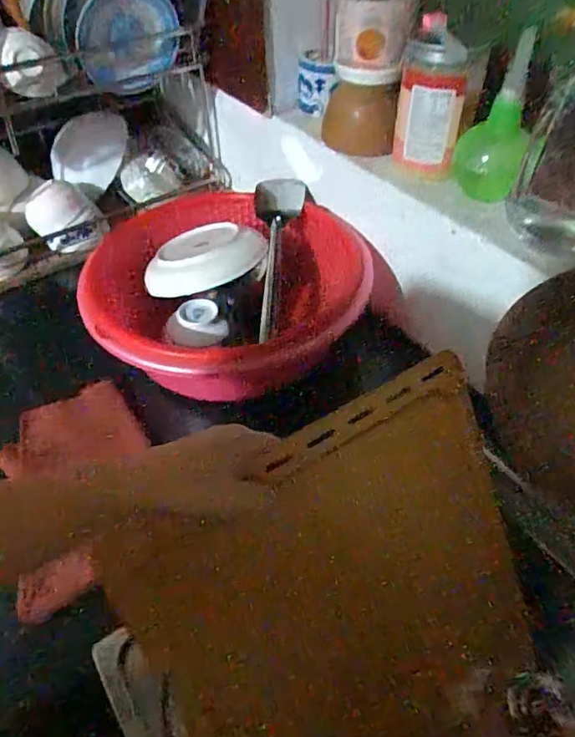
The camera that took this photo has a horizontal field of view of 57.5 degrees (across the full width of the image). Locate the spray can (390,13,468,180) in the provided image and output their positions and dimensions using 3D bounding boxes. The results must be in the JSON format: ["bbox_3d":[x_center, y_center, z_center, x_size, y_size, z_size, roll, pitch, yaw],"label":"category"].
[{"bbox_3d":[0.165,-0.311,0.612,0.071,0.145,0.082,6,47,8],"label":"spray can"}]

